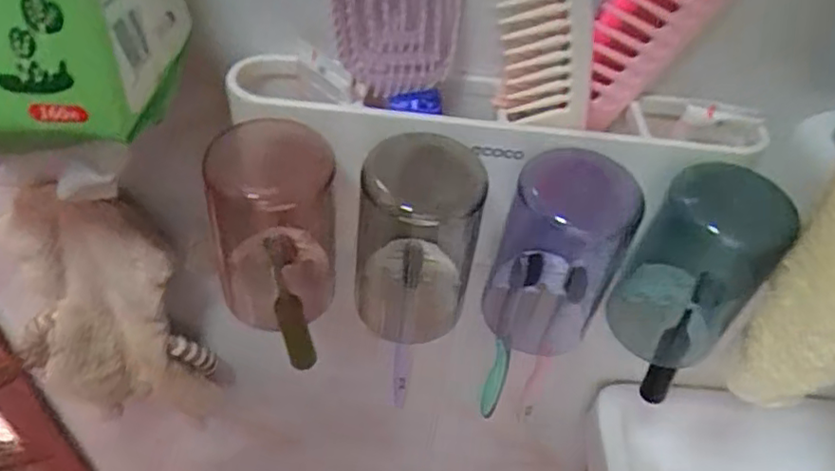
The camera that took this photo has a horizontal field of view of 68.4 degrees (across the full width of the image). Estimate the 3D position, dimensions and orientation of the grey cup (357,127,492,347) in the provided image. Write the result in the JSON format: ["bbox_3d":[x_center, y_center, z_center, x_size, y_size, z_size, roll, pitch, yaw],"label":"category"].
[{"bbox_3d":[-0.001,0.012,0.359,0.064,0.130,0.058,4,44,-1],"label":"grey cup"}]

